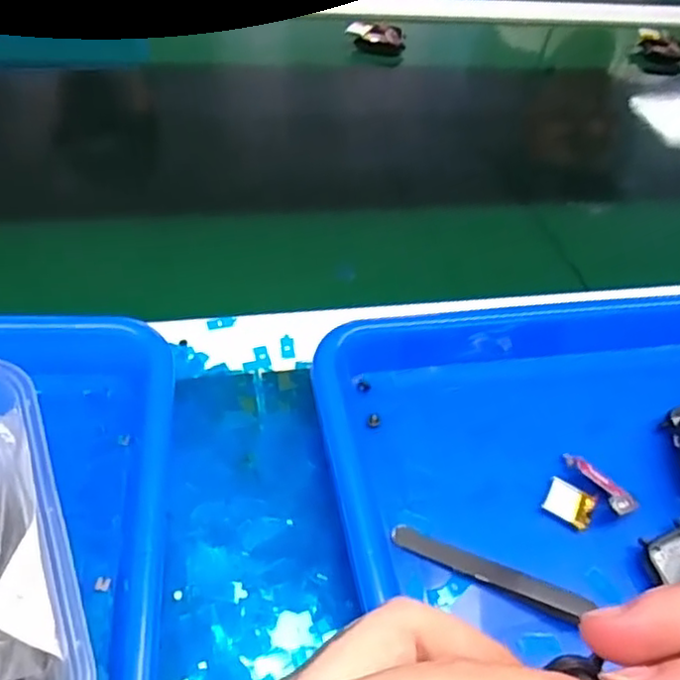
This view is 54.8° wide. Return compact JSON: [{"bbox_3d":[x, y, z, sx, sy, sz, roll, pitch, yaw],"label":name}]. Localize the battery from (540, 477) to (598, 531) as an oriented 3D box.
[{"bbox_3d":[0.108,0.078,0.311,0.021,0.005,0.019,29,52,16],"label":"battery"}]

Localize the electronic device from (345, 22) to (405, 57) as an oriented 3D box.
[{"bbox_3d":[0.035,-0.290,0.626,0.054,0.022,0.027,8,50,-2],"label":"electronic device"}]

